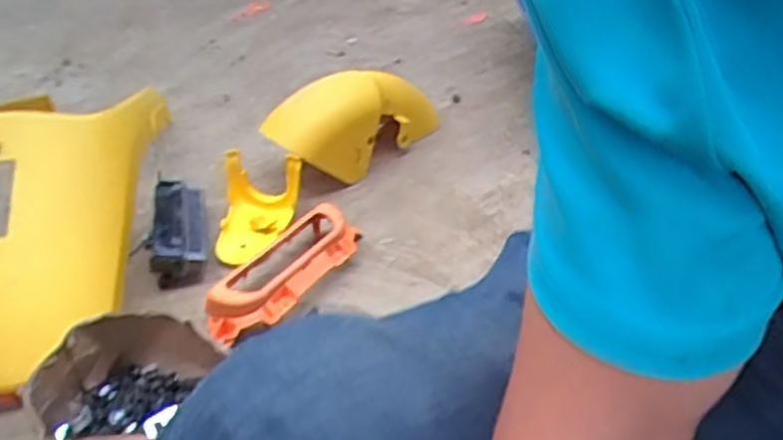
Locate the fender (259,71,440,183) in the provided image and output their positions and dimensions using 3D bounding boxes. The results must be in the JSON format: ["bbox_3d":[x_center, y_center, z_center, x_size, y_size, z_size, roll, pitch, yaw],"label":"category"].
[{"bbox_3d":[-0.050,-0.158,1.156,0.312,0.135,0.128,-30,44,-30],"label":"fender"}]

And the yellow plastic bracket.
[{"bbox_3d":[-0.192,-0.021,1.028,0.114,0.082,0.155,-2,37,2],"label":"yellow plastic bracket"}]

